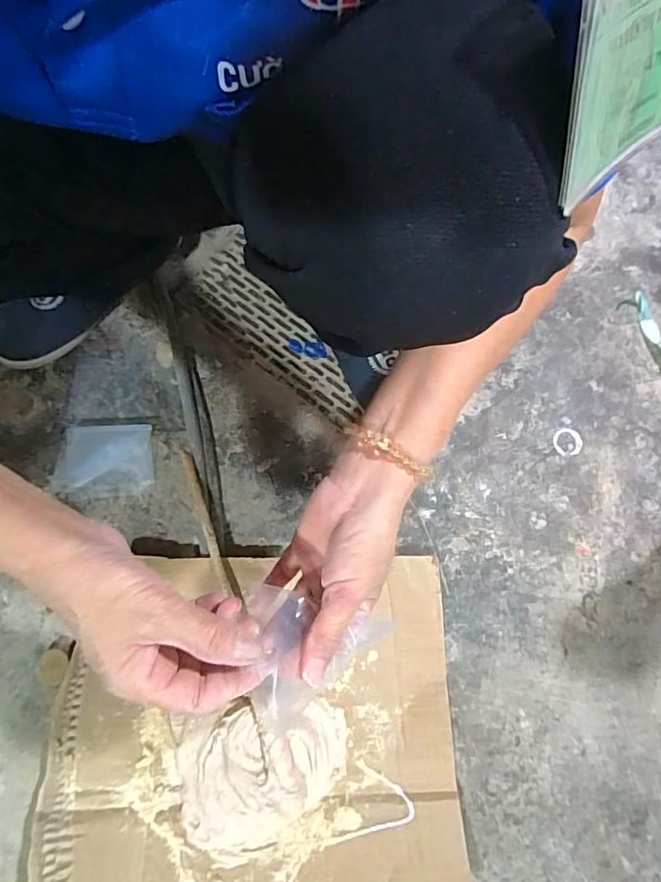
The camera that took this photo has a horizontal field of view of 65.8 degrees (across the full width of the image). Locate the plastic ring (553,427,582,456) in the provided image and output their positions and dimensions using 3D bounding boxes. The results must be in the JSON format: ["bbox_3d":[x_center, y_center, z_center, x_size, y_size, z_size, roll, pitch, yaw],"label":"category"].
[{"bbox_3d":[0.249,0.000,0.536,0.030,0.004,0.031,0,72,-1],"label":"plastic ring"}]

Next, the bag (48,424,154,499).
[{"bbox_3d":[-0.229,0.019,0.515,0.095,0.011,0.073,-4,72,-3],"label":"bag"}]

